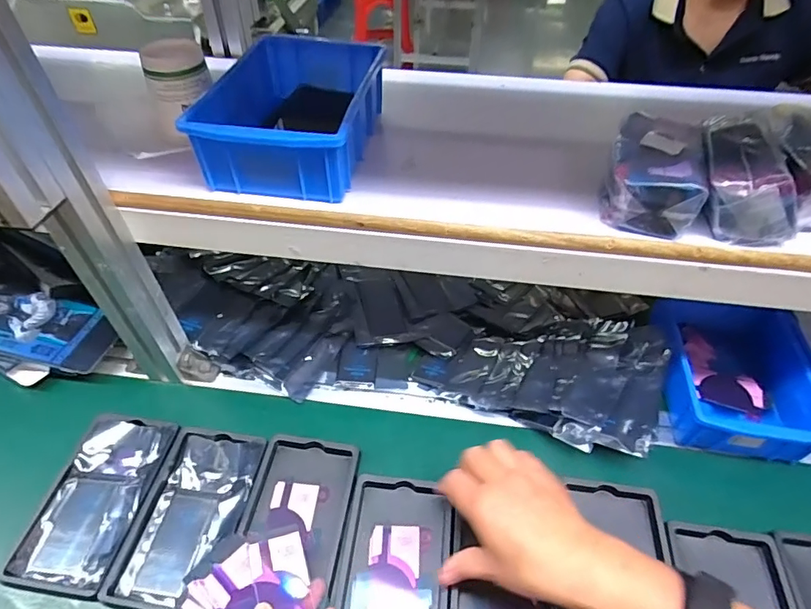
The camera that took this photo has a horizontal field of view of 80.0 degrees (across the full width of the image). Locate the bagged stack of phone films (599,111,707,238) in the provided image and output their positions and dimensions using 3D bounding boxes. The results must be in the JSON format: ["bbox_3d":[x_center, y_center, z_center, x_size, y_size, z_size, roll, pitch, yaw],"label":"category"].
[{"bbox_3d":[0.204,-0.109,0.395,0.073,0.049,0.106,18,49,15],"label":"bagged stack of phone films"}]

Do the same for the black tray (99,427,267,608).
[{"bbox_3d":[-0.199,0.193,0.449,0.096,0.015,0.155,7,47,6],"label":"black tray"}]

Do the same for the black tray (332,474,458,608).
[{"bbox_3d":[-0.009,0.234,0.420,0.094,0.021,0.160,7,47,5],"label":"black tray"}]

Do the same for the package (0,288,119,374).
[{"bbox_3d":[-0.434,0.024,0.559,0.186,0.010,0.084,14,50,-2],"label":"package"}]

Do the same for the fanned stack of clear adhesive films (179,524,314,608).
[{"bbox_3d":[-0.117,0.224,0.364,0.090,0.012,0.096,-3,48,-27],"label":"fanned stack of clear adhesive films"}]

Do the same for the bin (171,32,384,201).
[{"bbox_3d":[-0.098,-0.173,0.445,0.127,0.063,0.195,7,47,5],"label":"bin"}]

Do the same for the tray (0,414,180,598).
[{"bbox_3d":[-0.290,0.182,0.458,0.100,0.015,0.157,4,47,3],"label":"tray"}]

